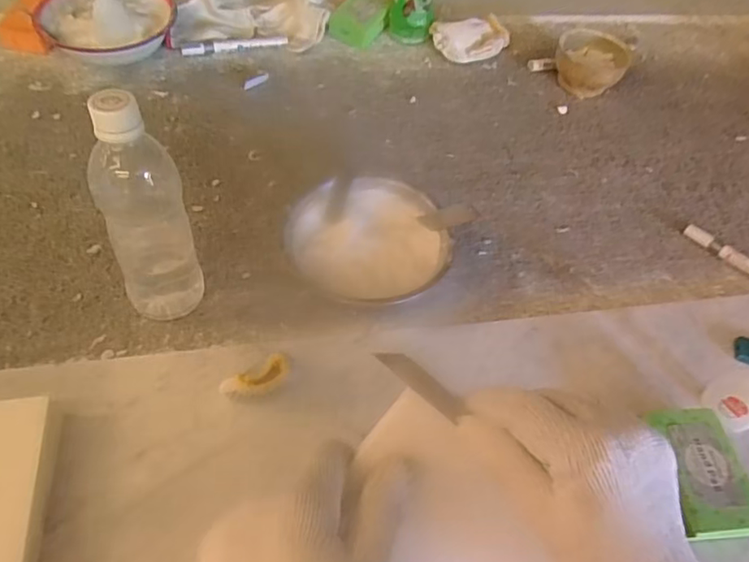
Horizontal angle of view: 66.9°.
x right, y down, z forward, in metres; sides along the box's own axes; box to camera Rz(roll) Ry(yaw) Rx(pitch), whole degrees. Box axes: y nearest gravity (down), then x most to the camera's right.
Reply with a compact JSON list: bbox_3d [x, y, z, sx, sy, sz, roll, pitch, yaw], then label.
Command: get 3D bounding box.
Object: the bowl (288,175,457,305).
[{"bbox_3d":[-0.006,-0.034,0.549,0.155,0.048,0.136,-4,53,-9],"label":"bowl"}]

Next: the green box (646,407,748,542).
[{"bbox_3d":[0.253,0.149,0.441,0.057,0.032,0.094,-1,52,-7],"label":"green box"}]

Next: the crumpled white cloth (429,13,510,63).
[{"bbox_3d":[0.142,-0.346,0.814,0.117,0.041,0.062,-18,56,-19],"label":"crumpled white cloth"}]

